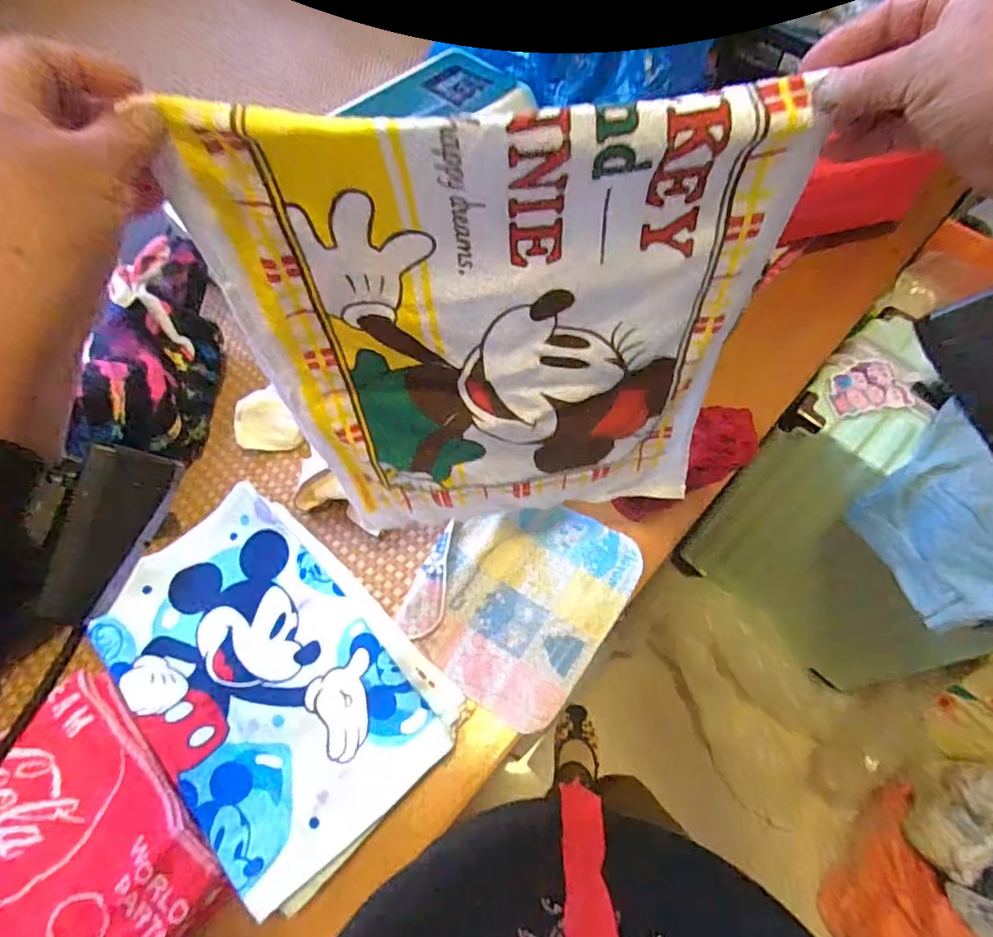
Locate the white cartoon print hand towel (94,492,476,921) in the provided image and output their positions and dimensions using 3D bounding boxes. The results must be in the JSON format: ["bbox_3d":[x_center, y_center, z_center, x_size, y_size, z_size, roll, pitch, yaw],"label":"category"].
[{"bbox_3d":[-0.219,0.190,0.556,0.222,0.052,0.349,-41,69,-19],"label":"white cartoon print hand towel"}]

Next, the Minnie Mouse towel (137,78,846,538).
[{"bbox_3d":[0.006,-0.077,0.413,0.318,0.351,0.068,-10,62,-5],"label":"Minnie Mouse towel"}]

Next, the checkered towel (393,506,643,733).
[{"bbox_3d":[0.028,0.135,0.625,0.198,0.027,0.230,33,68,7],"label":"checkered towel"}]

